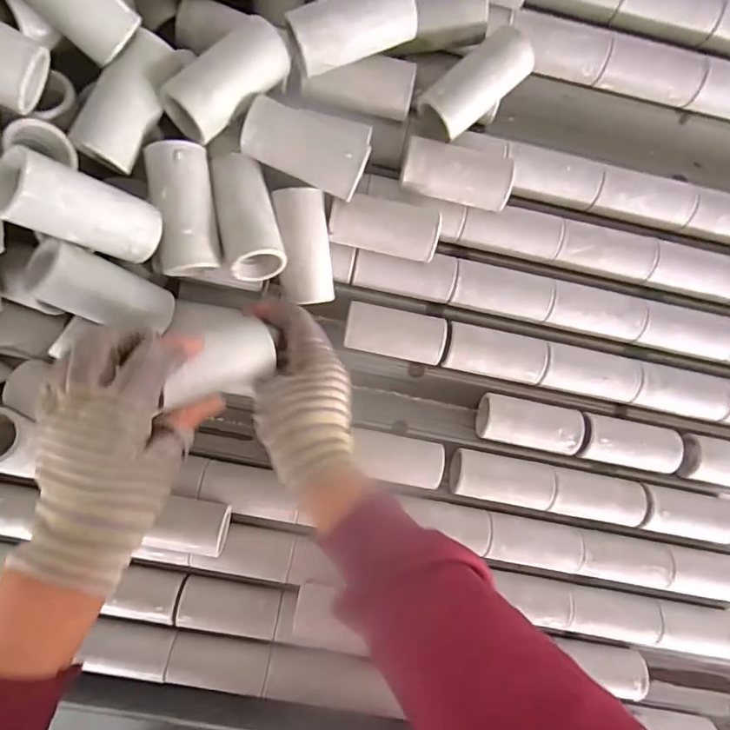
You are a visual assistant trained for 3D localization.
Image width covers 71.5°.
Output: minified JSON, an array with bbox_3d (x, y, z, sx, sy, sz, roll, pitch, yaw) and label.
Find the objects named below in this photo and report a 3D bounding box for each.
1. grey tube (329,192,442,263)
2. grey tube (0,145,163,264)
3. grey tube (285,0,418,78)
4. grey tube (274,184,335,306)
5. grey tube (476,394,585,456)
[{"bbox_3d":[0.014,-0.106,0.398,0.081,0.034,0.039,10,93,-4],"label":"grey tube"},{"bbox_3d":[-0.166,-0.091,0.302,0.085,0.039,0.040,16,94,-49],"label":"grey tube"},{"bbox_3d":[-0.008,-0.230,0.345,0.084,0.034,0.037,-25,95,-2],"label":"grey tube"},{"bbox_3d":[-0.045,-0.088,0.387,0.037,0.047,0.080,-4,94,-3],"label":"grey tube"},{"bbox_3d":[0.145,0.051,0.447,0.085,0.033,0.039,12,93,-4],"label":"grey tube"}]

